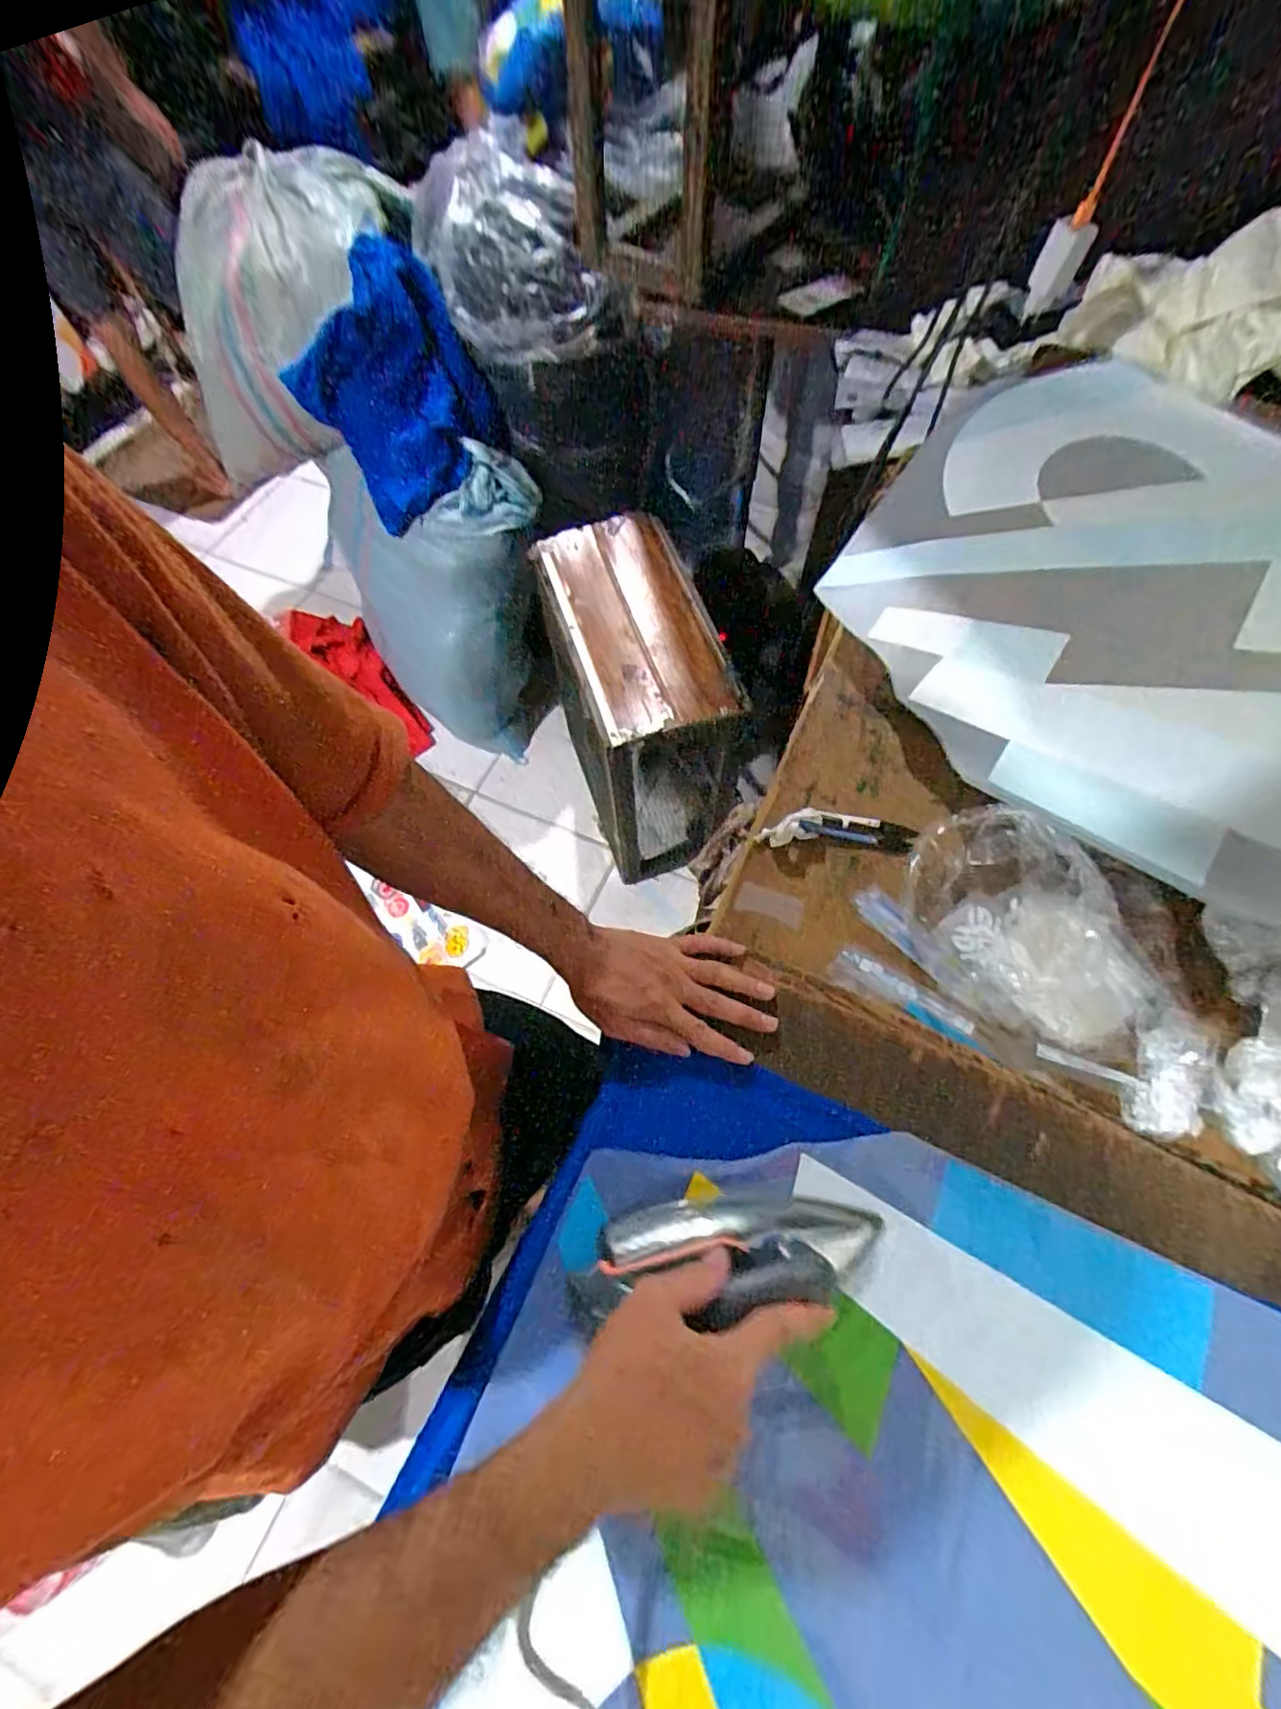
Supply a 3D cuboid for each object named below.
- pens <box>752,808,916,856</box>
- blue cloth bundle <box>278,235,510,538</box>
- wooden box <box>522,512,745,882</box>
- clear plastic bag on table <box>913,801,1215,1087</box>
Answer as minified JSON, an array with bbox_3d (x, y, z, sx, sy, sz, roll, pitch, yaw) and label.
[{"bbox_3d":[0.197,-0.025,0.638,0.150,0.021,0.039,4,65,2],"label":"pens"},{"bbox_3d":[-0.463,-0.880,1.215,0.322,0.108,0.369,-34,110,2],"label":"blue cloth bundle"},{"bbox_3d":[-0.012,-0.288,1.275,0.254,0.481,0.496,-18,66,-7],"label":"wooden box"},{"bbox_3d":[0.370,0.074,0.565,0.181,0.076,0.277,-29,69,-11],"label":"clear plastic bag on table"}]

